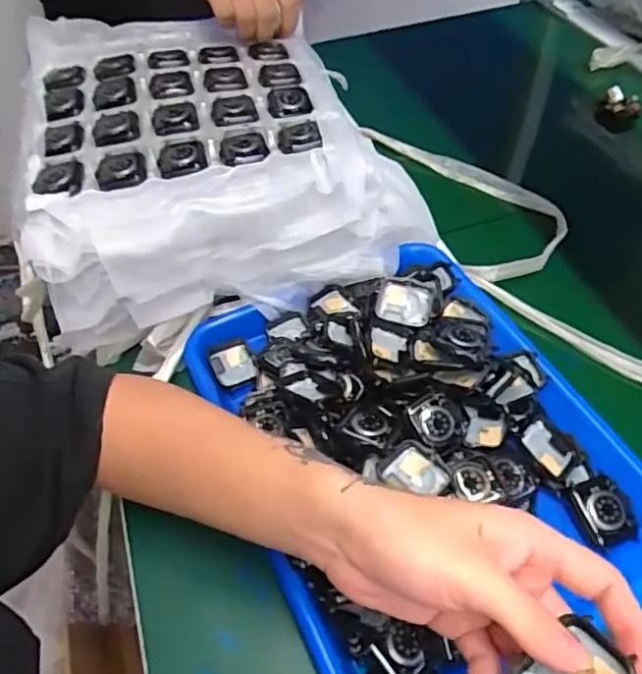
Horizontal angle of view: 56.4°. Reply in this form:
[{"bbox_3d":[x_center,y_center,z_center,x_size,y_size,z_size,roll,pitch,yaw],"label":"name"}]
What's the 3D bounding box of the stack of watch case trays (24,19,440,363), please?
[{"bbox_3d":[-0.101,-0.189,0.582,0.323,0.111,0.355,-15,51,-8],"label":"stack of watch case trays"}]

